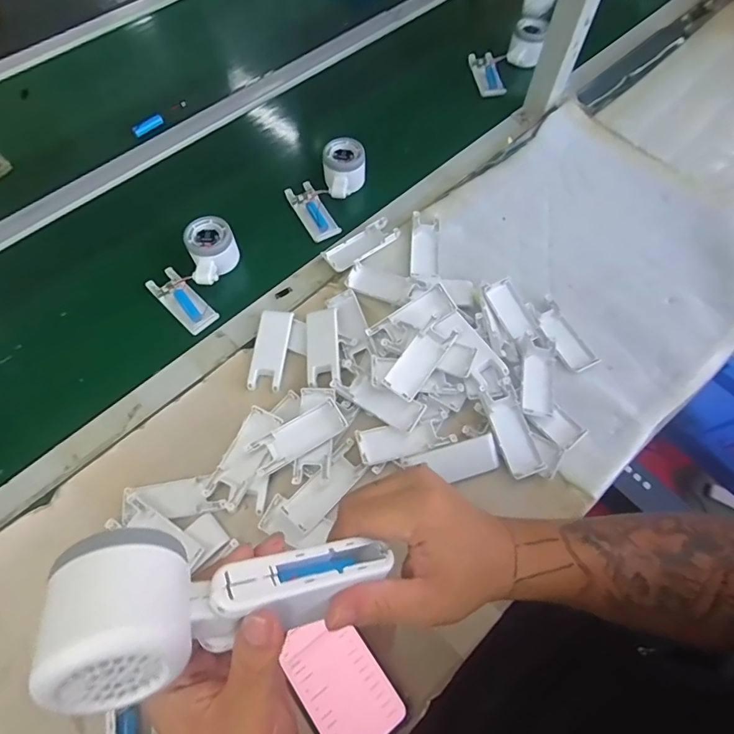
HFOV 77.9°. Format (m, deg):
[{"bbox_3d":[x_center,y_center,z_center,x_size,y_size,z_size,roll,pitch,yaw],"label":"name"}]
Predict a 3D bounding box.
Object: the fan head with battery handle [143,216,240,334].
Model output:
[{"bbox_3d":[-0.208,-0.121,0.575,0.099,0.048,0.121,41,70,16],"label":"fan head with battery handle"}]

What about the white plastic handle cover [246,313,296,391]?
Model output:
[{"bbox_3d":[-0.115,-0.022,0.544,0.040,0.008,0.100,6,65,2],"label":"white plastic handle cover"}]

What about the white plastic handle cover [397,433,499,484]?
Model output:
[{"bbox_3d":[0.090,0.100,0.489,0.103,0.017,0.043,-14,66,-8],"label":"white plastic handle cover"}]

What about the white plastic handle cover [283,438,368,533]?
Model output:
[{"bbox_3d":[-0.041,0.124,0.477,0.039,0.010,0.099,41,71,16],"label":"white plastic handle cover"}]

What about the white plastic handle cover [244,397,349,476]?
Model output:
[{"bbox_3d":[-0.073,0.074,0.487,0.104,0.017,0.039,-29,69,-14],"label":"white plastic handle cover"}]

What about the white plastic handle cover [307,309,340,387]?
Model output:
[{"bbox_3d":[-0.052,-0.024,0.541,0.038,0.014,0.102,-3,65,-2],"label":"white plastic handle cover"}]

